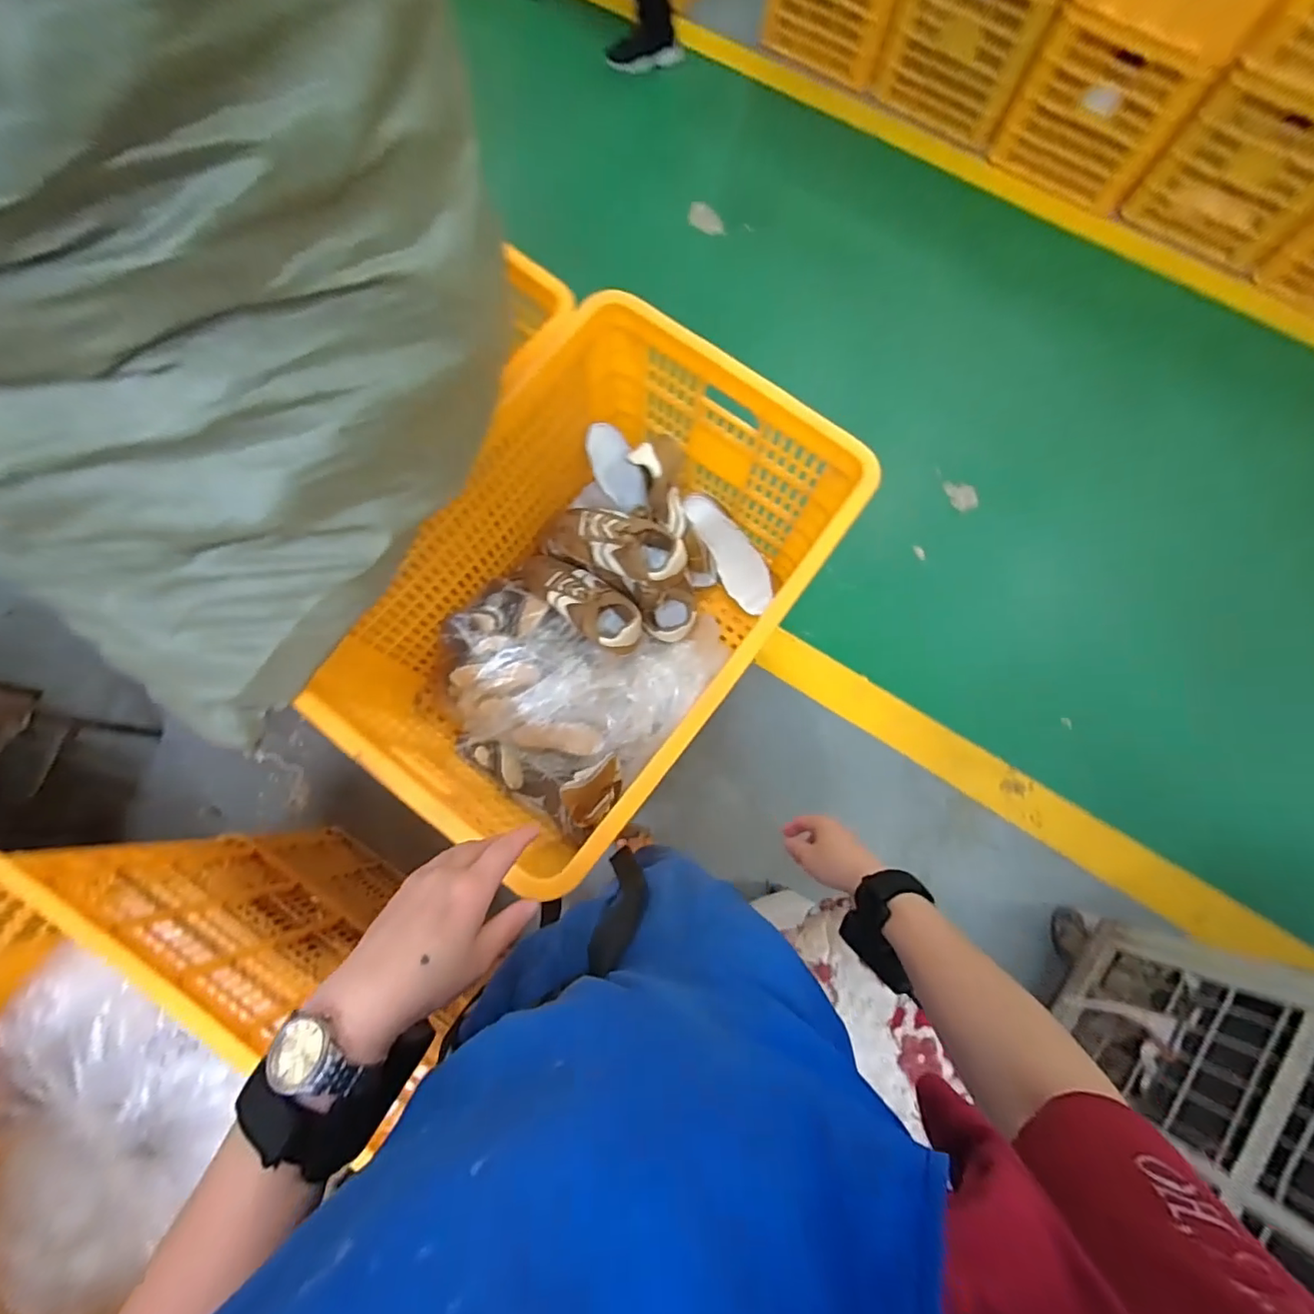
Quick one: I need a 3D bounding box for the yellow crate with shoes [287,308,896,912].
[{"bbox_3d":[-0.081,-0.070,0.773,0.403,0.349,0.594,36,78,7],"label":"yellow crate with shoes"}]

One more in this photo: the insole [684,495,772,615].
[{"bbox_3d":[0.124,-0.167,0.918,0.073,0.010,0.216,-22,111,22],"label":"insole"}]

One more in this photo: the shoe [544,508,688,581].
[{"bbox_3d":[-0.070,-0.178,0.878,0.235,0.075,0.090,16,76,2],"label":"shoe"}]

